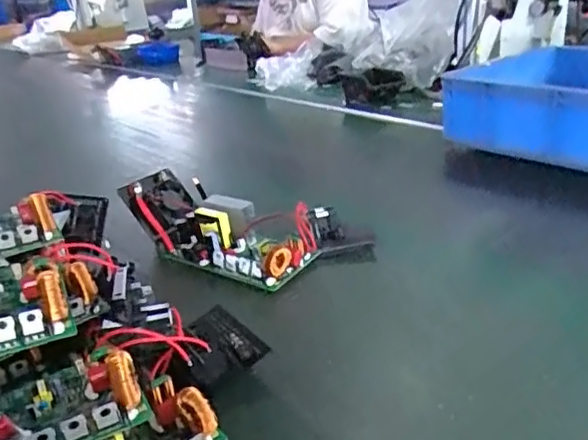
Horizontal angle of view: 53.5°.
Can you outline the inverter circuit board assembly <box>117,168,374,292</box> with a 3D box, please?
[{"bbox_3d":[-0.085,0.000,0.738,0.300,0.070,0.136,13,30,34],"label":"inverter circuit board assembly"}]

